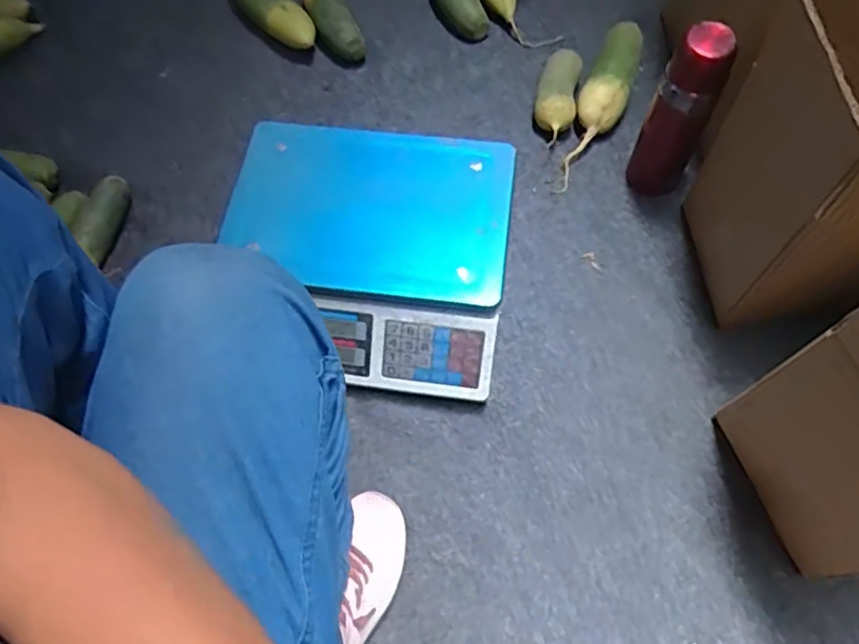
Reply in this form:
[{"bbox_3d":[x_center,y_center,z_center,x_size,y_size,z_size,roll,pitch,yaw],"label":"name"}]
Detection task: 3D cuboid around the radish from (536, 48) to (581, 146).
[{"bbox_3d":[0.177,-0.311,0.908,0.052,0.049,0.135,9,67,8],"label":"radish"}]

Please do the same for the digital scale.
[{"bbox_3d":[-0.078,-0.078,0.787,0.335,0.112,0.307,7,66,6],"label":"digital scale"}]

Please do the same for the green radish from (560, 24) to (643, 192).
[{"bbox_3d":[0.235,-0.299,0.896,0.060,0.056,0.267,19,68,11],"label":"green radish"}]

